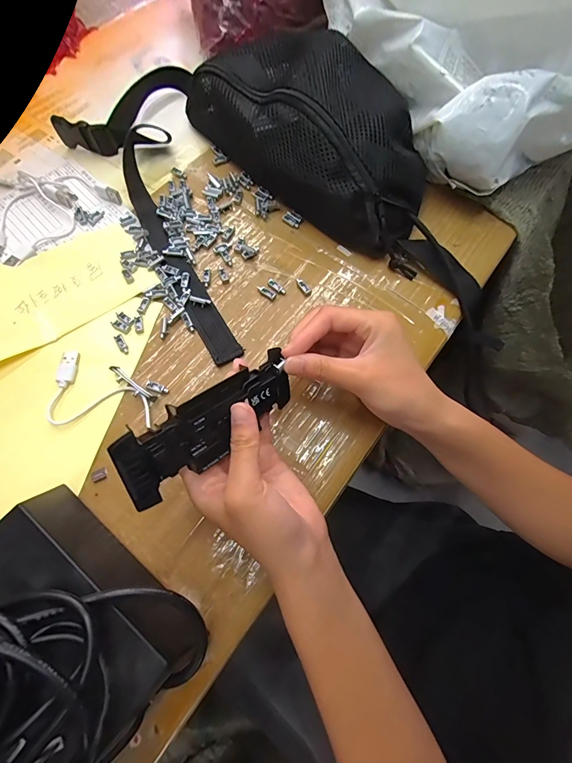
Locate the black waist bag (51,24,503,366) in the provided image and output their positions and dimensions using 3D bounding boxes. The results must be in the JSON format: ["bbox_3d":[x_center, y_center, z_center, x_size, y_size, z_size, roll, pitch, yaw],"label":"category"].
[{"bbox_3d":[-0.006,-0.195,0.323,0.270,0.089,0.414,-29,71,-12],"label":"black waist bag"}]

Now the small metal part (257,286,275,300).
[{"bbox_3d":[-0.018,-0.081,0.321,0.018,0.005,0.006,38,72,13],"label":"small metal part"}]

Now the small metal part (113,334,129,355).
[{"bbox_3d":[-0.137,-0.031,0.298,0.007,0.004,0.020,-31,72,-13],"label":"small metal part"}]

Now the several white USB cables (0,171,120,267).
[{"bbox_3d":[-0.247,-0.181,0.350,0.119,0.014,0.111,-42,75,-16],"label":"several white USB cables"}]

